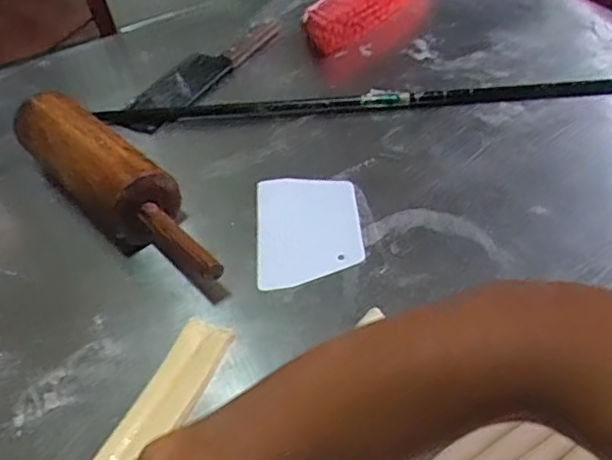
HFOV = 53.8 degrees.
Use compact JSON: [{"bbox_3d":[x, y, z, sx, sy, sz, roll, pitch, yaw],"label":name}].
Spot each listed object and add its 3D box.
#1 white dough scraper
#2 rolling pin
[{"bbox_3d":[0.001,-0.005,0.608,0.102,0.006,0.143,-9,46,4],"label":"white dough scraper"},{"bbox_3d":[-0.199,-0.051,0.632,0.079,0.076,0.355,-39,52,-26],"label":"rolling pin"}]

